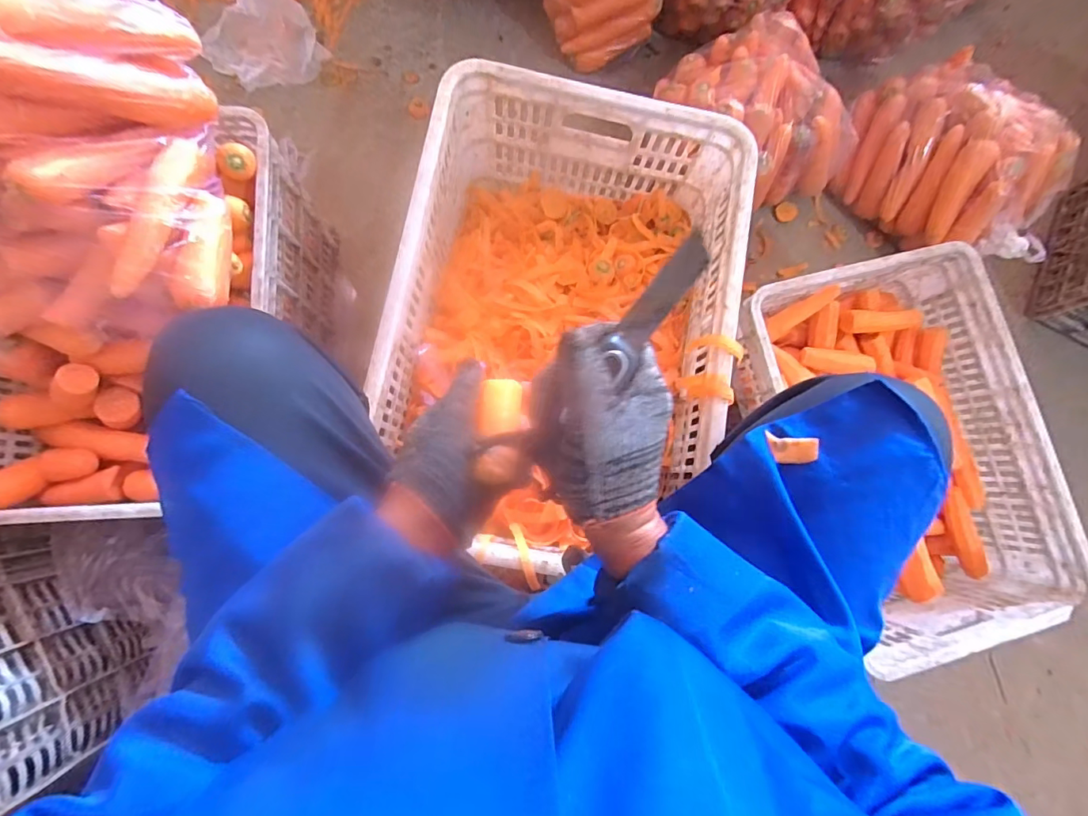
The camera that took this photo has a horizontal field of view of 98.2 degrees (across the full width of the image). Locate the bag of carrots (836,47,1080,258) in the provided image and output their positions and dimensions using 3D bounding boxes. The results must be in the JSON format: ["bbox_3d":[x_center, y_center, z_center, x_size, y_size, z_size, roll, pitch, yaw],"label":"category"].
[{"bbox_3d":[0.771,-0.461,0.876,0.266,0.183,0.402,-40,87,-8],"label":"bag of carrots"}]

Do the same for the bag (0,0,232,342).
[{"bbox_3d":[-0.517,-0.245,0.464,0.310,0.176,0.308,-2,83,-5],"label":"bag"}]

